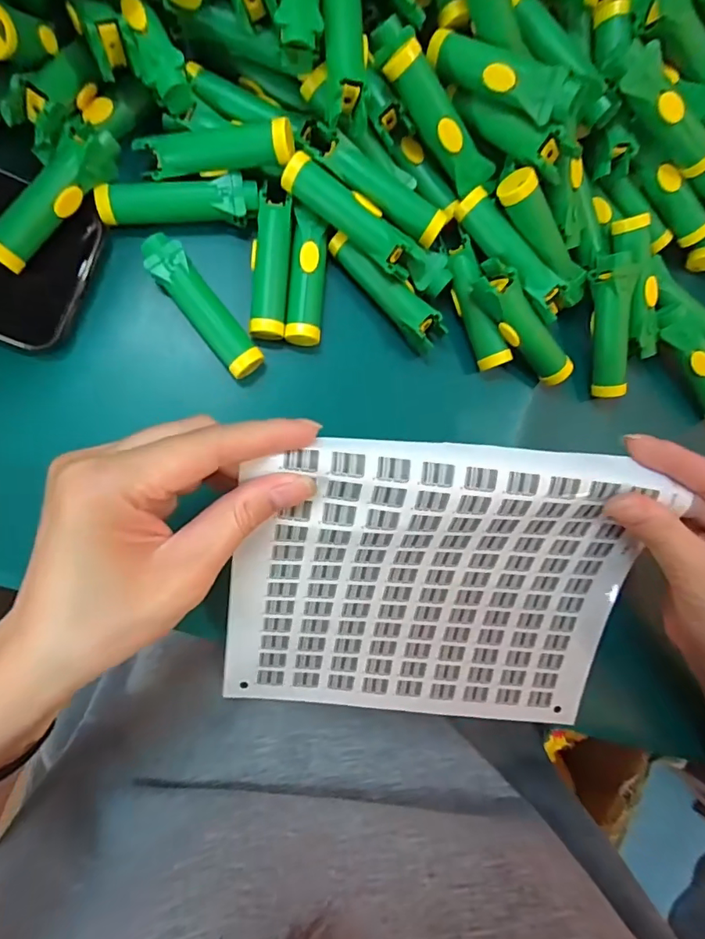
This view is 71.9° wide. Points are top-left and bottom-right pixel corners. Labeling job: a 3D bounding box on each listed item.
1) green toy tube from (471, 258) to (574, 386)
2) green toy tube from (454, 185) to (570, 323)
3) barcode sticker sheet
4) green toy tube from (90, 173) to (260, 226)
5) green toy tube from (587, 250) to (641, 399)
[{"bbox_3d":[0.096,-0.079,0.273,0.080,0.019,0.019,43,82,-23],"label":"green toy tube"},{"bbox_3d":[0.087,-0.115,0.265,0.018,0.017,0.078,-42,94,-8],"label":"green toy tube"},{"bbox_3d":[0.044,0.065,0.251,0.202,0.014,0.167,6,118,-9],"label":"barcode sticker sheet"},{"bbox_3d":[-0.090,-0.140,0.255,0.079,0.016,0.019,-7,89,-9],"label":"green toy tube"},{"bbox_3d":[0.154,-0.083,0.286,0.019,0.014,0.080,-12,111,-9],"label":"green toy tube"}]

